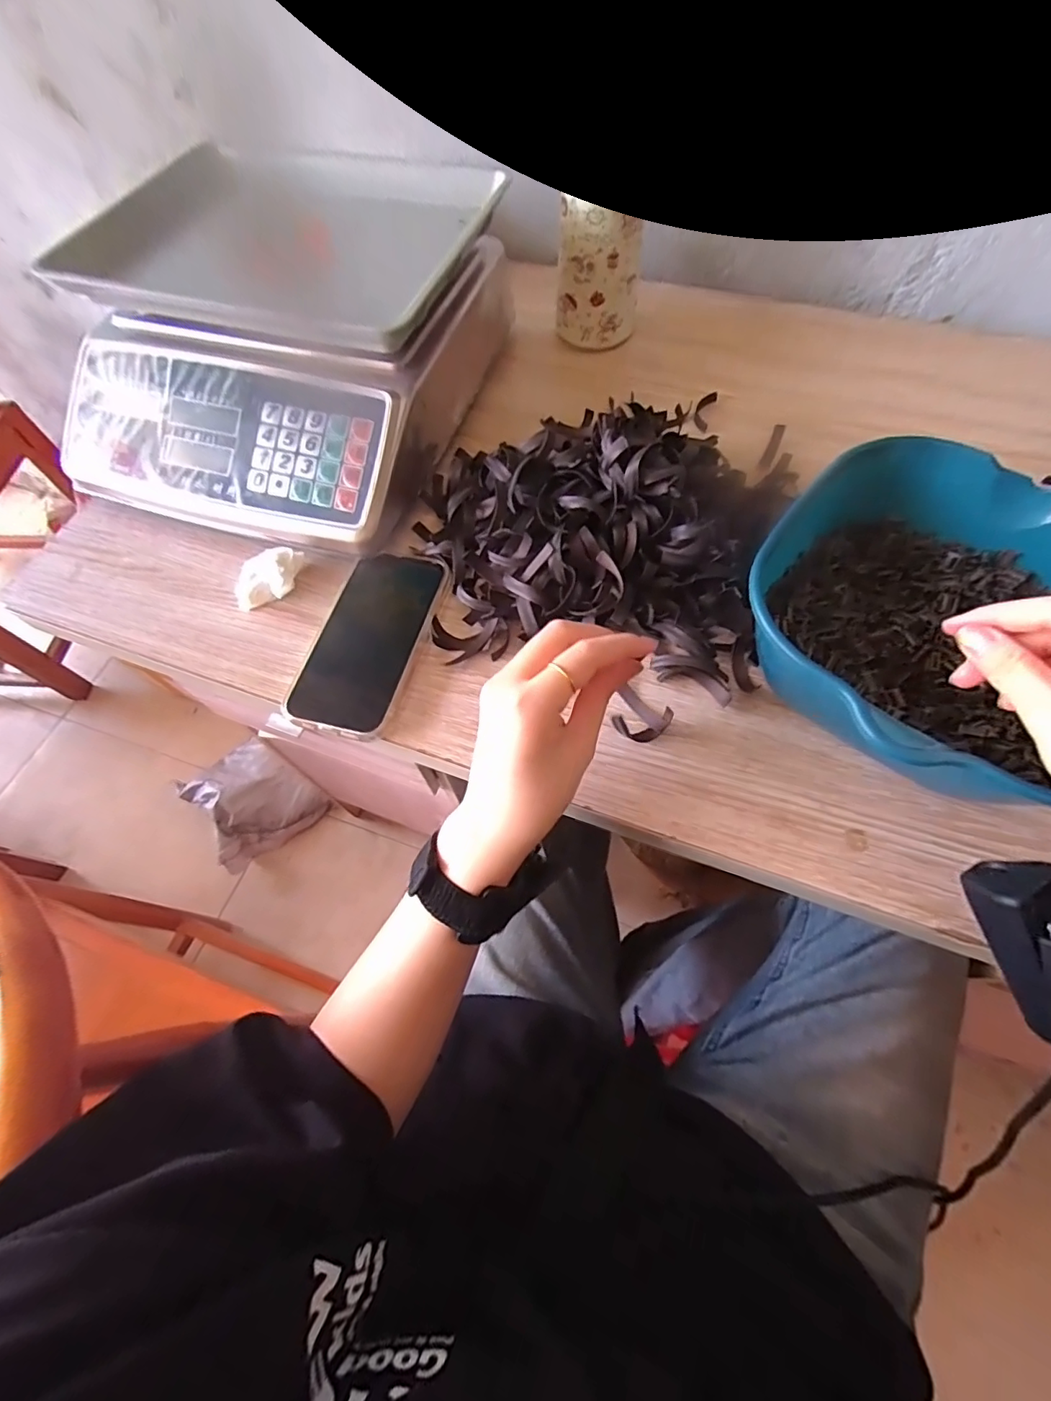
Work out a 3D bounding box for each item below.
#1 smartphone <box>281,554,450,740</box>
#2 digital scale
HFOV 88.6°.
[{"bbox_3d":[-0.110,-0.045,0.387,0.076,0.012,0.149,13,66,9],"label":"smartphone"},{"bbox_3d":[-0.203,-0.326,0.474,0.315,0.113,0.387,13,66,10],"label":"digital scale"}]

